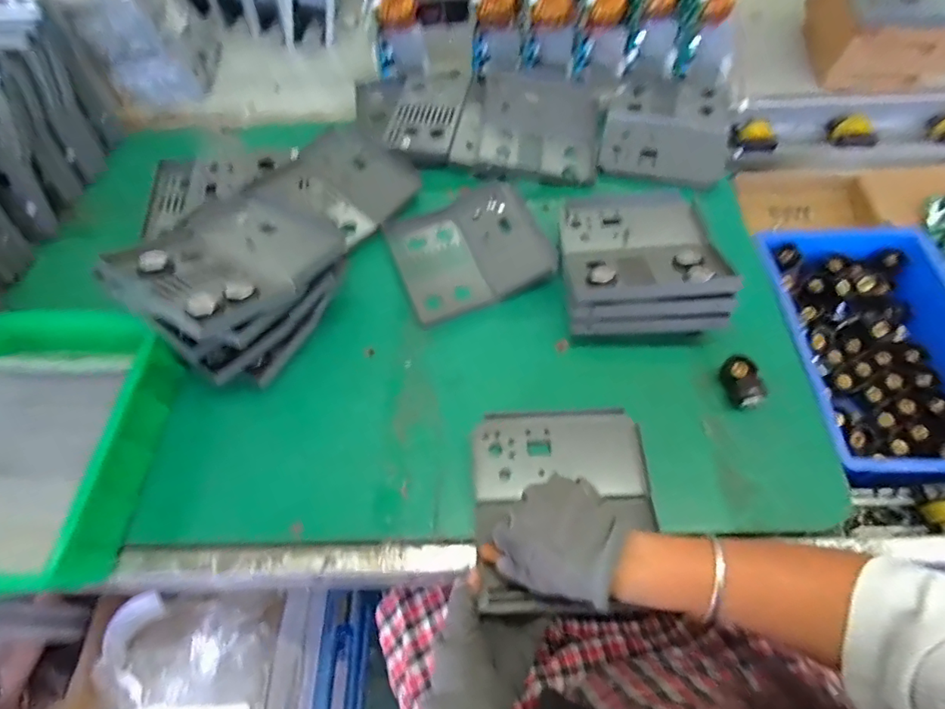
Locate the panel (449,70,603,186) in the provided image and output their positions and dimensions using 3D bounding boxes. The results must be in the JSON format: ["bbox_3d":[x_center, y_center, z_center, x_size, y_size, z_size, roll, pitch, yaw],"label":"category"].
[{"bbox_3d":[0.081,-0.329,0.694,0.187,0.021,0.206,7,60,6],"label":"panel"}]

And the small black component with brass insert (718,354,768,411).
[{"bbox_3d":[0.262,0.025,0.486,0.030,0.022,0.049,-10,59,-5],"label":"small black component with brass insert"}]

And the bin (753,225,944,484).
[{"bbox_3d":[0.445,-0.006,0.564,0.206,0.073,0.303,-2,59,0],"label":"bin"}]

